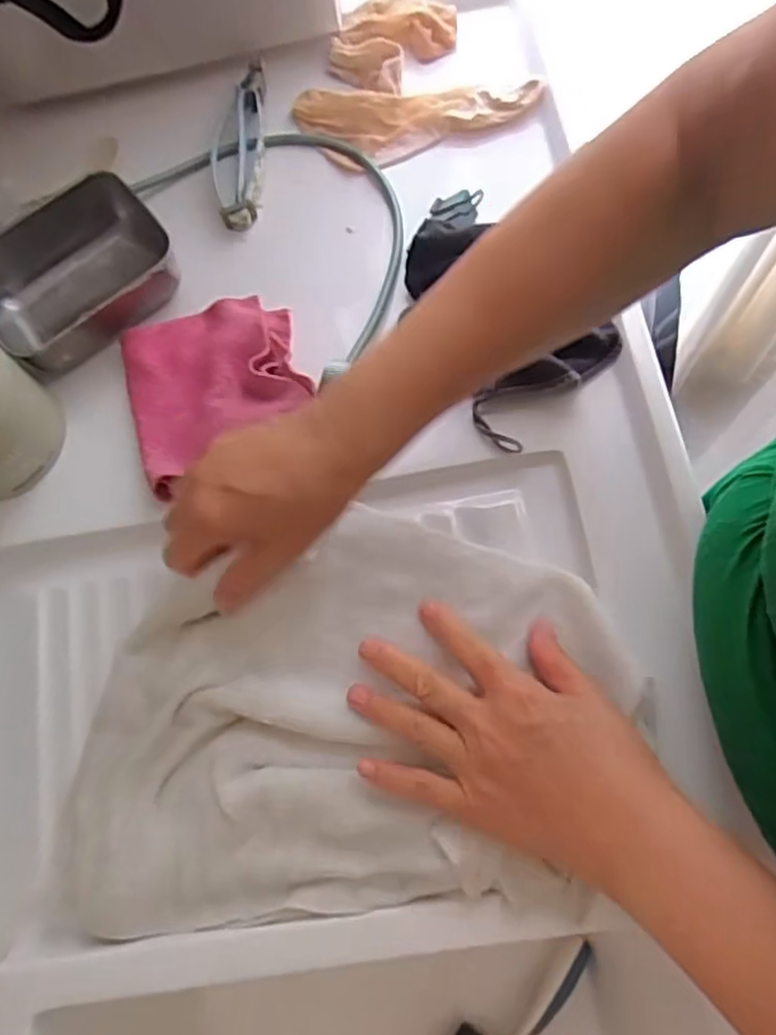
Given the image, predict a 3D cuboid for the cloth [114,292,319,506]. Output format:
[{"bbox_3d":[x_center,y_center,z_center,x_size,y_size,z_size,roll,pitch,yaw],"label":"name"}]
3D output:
[{"bbox_3d":[-0.117,-0.090,0.469,0.118,0.025,0.125,-18,72,-1],"label":"cloth"}]

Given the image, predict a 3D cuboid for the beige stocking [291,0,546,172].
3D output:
[{"bbox_3d":[0.011,-0.351,0.542,0.169,0.027,0.144,-16,72,0],"label":"beige stocking"}]

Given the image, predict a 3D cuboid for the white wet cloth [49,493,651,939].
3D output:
[{"bbox_3d":[-0.025,0.111,0.408,0.322,0.023,0.221,-6,73,3],"label":"white wet cloth"}]

